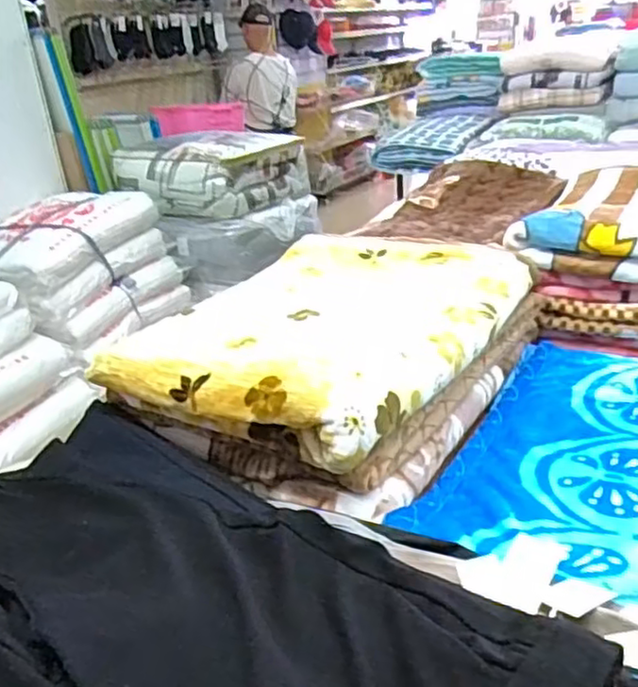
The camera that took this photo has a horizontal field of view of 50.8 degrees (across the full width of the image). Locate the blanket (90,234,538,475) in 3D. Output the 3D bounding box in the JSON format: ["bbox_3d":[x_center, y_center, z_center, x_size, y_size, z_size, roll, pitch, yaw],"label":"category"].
[{"bbox_3d":[0.033,-0.046,1.142,0.473,0.085,0.685,11,29,32],"label":"blanket"}]

